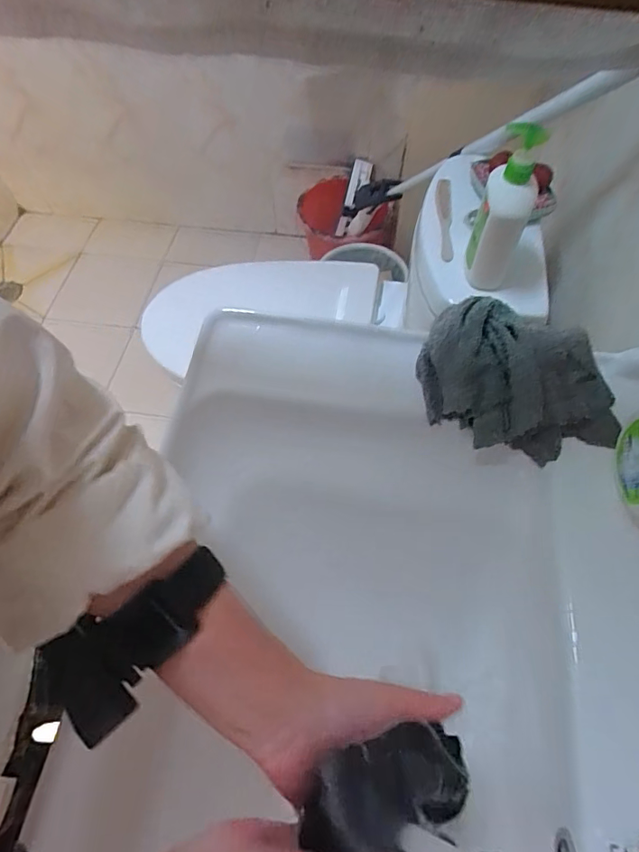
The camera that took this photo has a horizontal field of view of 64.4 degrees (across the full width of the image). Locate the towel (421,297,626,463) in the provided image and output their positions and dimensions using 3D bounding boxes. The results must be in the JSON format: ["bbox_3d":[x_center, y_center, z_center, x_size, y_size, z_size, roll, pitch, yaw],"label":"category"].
[{"bbox_3d":[0.176,-0.040,0.445,0.172,0.062,0.112,10,60,6],"label":"towel"}]

